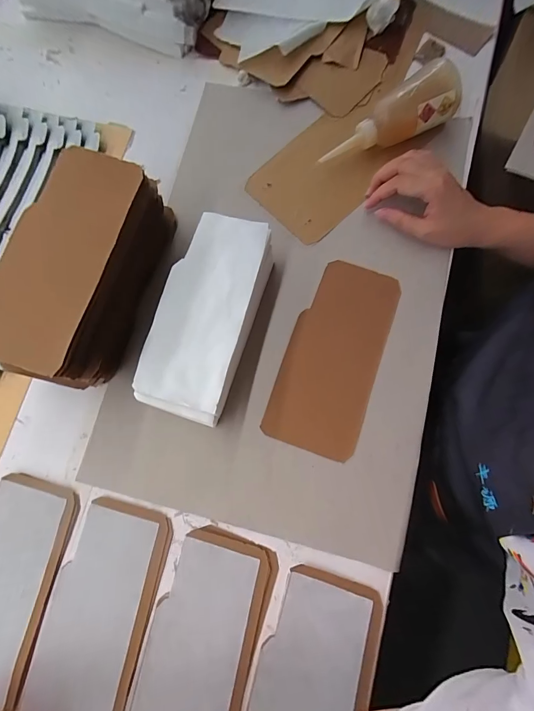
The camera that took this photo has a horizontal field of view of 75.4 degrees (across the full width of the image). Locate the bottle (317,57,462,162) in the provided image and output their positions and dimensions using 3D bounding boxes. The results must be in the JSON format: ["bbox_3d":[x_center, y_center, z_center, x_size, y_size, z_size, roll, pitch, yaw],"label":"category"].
[{"bbox_3d":[0.150,-0.293,0.433,0.176,0.048,0.055,-25,79,12],"label":"bottle"}]

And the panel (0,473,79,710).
[{"bbox_3d":[-0.282,0.244,0.362,0.114,0.023,0.213,7,76,7],"label":"panel"}]

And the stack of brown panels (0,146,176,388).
[{"bbox_3d":[-0.188,-0.088,0.380,0.114,0.121,0.235,19,79,7],"label":"stack of brown panels"}]

